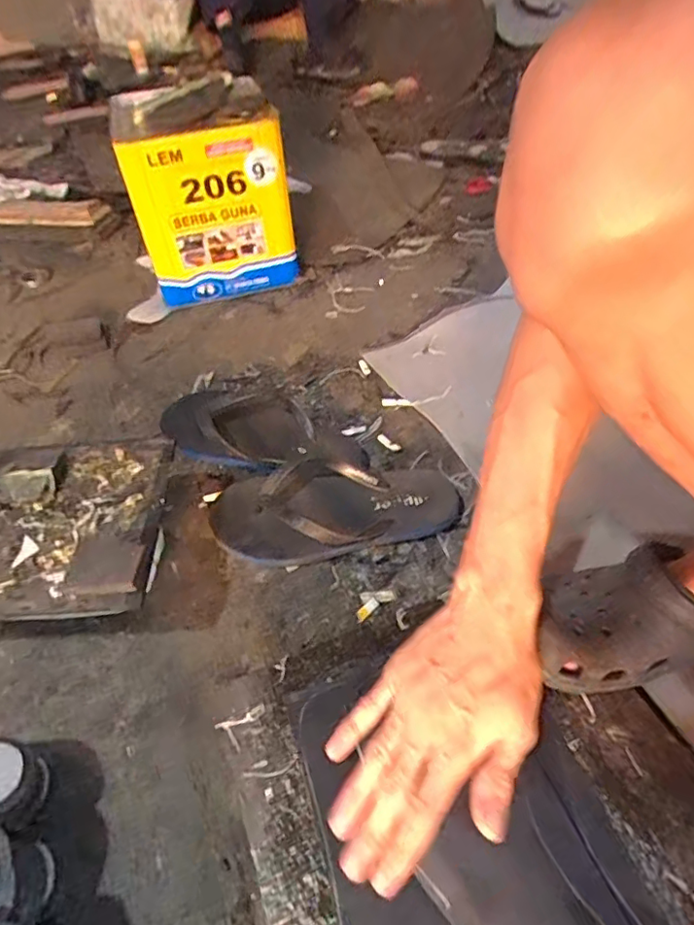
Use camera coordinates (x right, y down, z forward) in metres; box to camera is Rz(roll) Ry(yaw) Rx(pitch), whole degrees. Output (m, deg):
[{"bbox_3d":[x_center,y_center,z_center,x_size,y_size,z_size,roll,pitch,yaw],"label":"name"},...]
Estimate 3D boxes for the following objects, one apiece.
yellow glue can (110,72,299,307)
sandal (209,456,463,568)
[{"bbox_3d":[-0.236,-0.452,0.954,0.248,0.287,0.206,-20,49,-15],"label":"yellow glue can"},{"bbox_3d":[-0.009,0.035,0.611,0.273,0.056,0.125,-12,48,-8],"label":"sandal"}]

